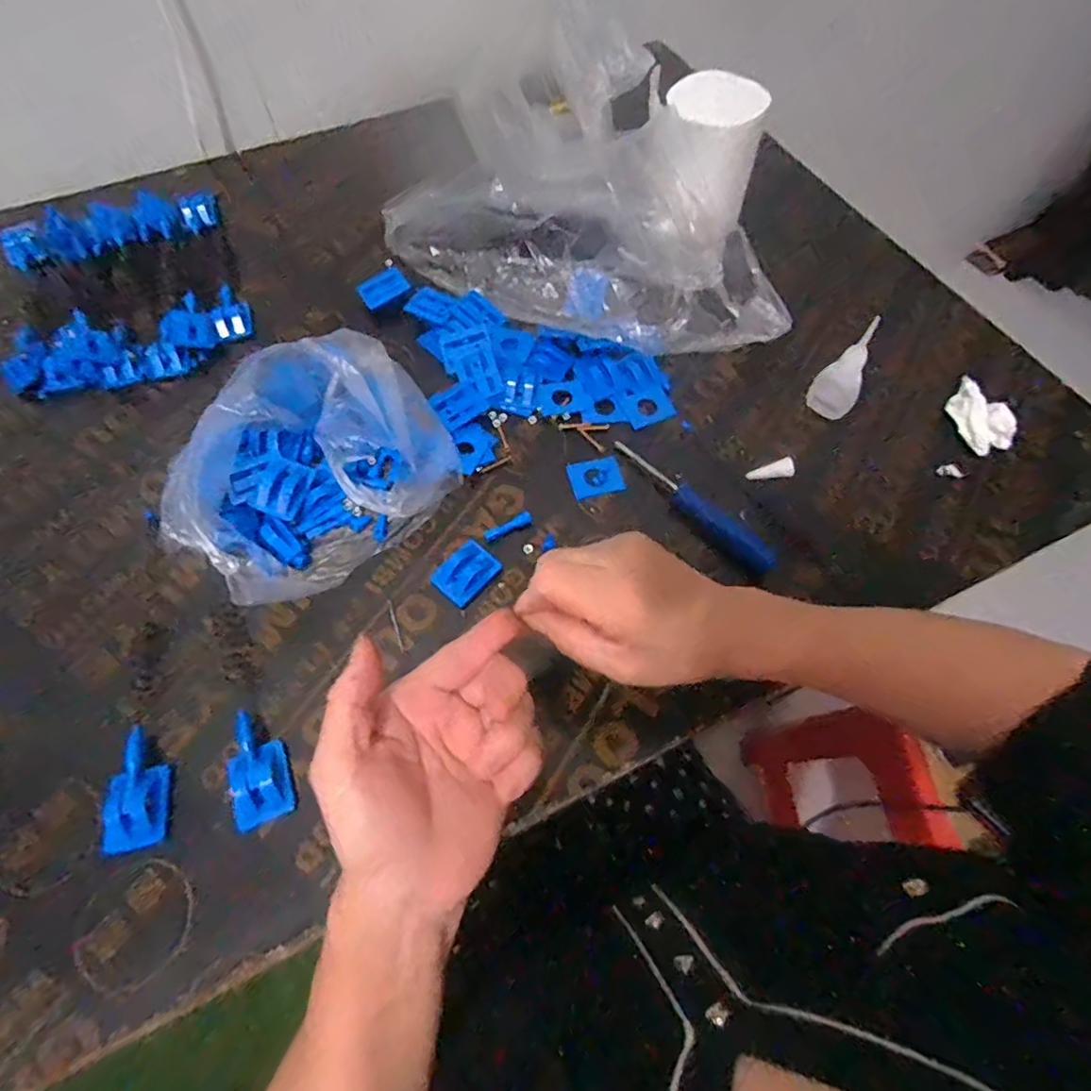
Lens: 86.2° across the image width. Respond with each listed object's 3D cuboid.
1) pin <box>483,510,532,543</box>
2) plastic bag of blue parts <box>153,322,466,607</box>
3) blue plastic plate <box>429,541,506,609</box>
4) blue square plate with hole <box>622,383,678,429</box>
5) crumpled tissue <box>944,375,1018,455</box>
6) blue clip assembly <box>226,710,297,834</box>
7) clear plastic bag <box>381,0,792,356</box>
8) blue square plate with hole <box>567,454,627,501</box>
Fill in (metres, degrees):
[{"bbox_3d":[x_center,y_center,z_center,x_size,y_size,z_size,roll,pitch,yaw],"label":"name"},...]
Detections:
[{"bbox_3d":[-0.028,-0.014,0.446,0.039,0.004,0.012,-28,67,-13],"label":"pin"},{"bbox_3d":[-0.177,-0.076,0.431,0.196,0.083,0.181,-37,69,-16],"label":"plastic bag of blue parts"},{"bbox_3d":[-0.058,0.020,0.426,0.033,0.009,0.045,39,70,17],"label":"blue plastic plate"},{"bbox_3d":[0.088,-0.120,0.500,0.041,0.008,0.031,-24,66,-11],"label":"blue square plate with hole"},{"bbox_3d":[0.352,-0.107,0.471,0.034,0.019,0.068,-6,64,-2],"label":"crumpled tissue"},{"bbox_3d":[-0.179,0.137,0.361,0.035,0.015,0.066,-21,65,-10],"label":"blue clip assembly"},{"bbox_3d":[0.069,-0.351,0.559,0.397,0.098,0.311,27,67,13],"label":"clear plastic bag"},{"bbox_3d":[0.040,-0.056,0.465,0.040,0.004,0.035,-12,64,-6],"label":"blue square plate with hole"}]

